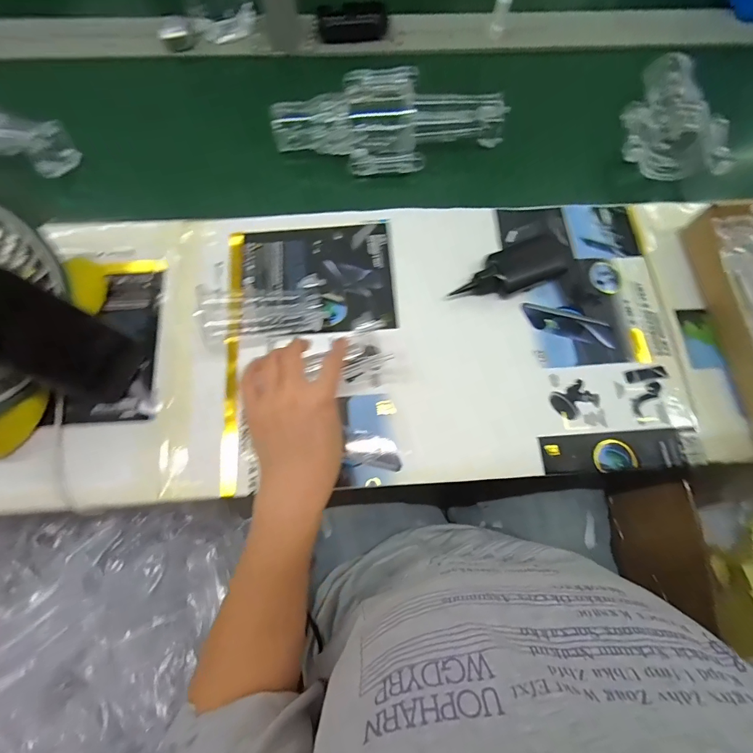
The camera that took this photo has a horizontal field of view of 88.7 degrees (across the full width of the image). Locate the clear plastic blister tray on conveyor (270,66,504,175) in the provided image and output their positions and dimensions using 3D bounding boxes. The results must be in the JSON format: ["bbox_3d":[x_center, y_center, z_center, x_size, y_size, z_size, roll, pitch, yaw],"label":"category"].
[{"bbox_3d":[0.018,-0.335,0.505,0.294,0.050,0.113,-6,74,-4],"label":"clear plastic blister tray on conveyor"}]

